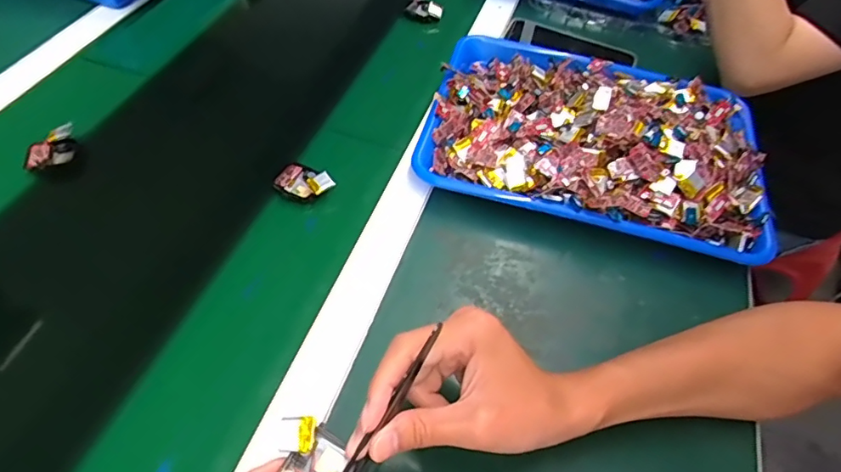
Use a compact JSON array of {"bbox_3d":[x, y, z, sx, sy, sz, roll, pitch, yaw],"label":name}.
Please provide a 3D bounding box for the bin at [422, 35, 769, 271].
[{"bbox_3d":[0.176,-0.110,0.529,0.325,0.059,0.240,15,53,6],"label":"bin"}]

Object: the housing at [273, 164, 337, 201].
[{"bbox_3d":[-0.108,-0.051,0.497,0.053,0.012,0.037,22,55,11],"label":"housing"}]

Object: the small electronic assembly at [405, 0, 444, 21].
[{"bbox_3d":[0.006,-0.302,0.702,0.049,0.017,0.027,14,52,7],"label":"small electronic assembly"}]

